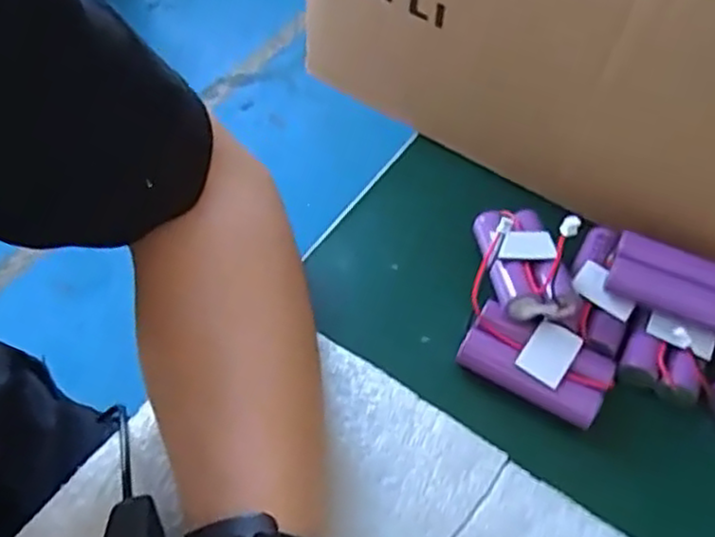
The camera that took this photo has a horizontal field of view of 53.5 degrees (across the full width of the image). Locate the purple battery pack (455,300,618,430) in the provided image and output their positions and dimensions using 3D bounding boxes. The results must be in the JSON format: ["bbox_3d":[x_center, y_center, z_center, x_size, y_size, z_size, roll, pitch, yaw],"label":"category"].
[{"bbox_3d":[0.083,0.042,0.328,0.065,0.016,0.035,28,61,12],"label":"purple battery pack"}]

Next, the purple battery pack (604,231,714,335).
[{"bbox_3d":[0.152,0.010,0.334,0.065,0.024,0.031,26,60,11],"label":"purple battery pack"}]

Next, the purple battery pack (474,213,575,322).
[{"bbox_3d":[0.080,-0.005,0.349,0.033,0.016,0.068,-7,47,-8],"label":"purple battery pack"}]

